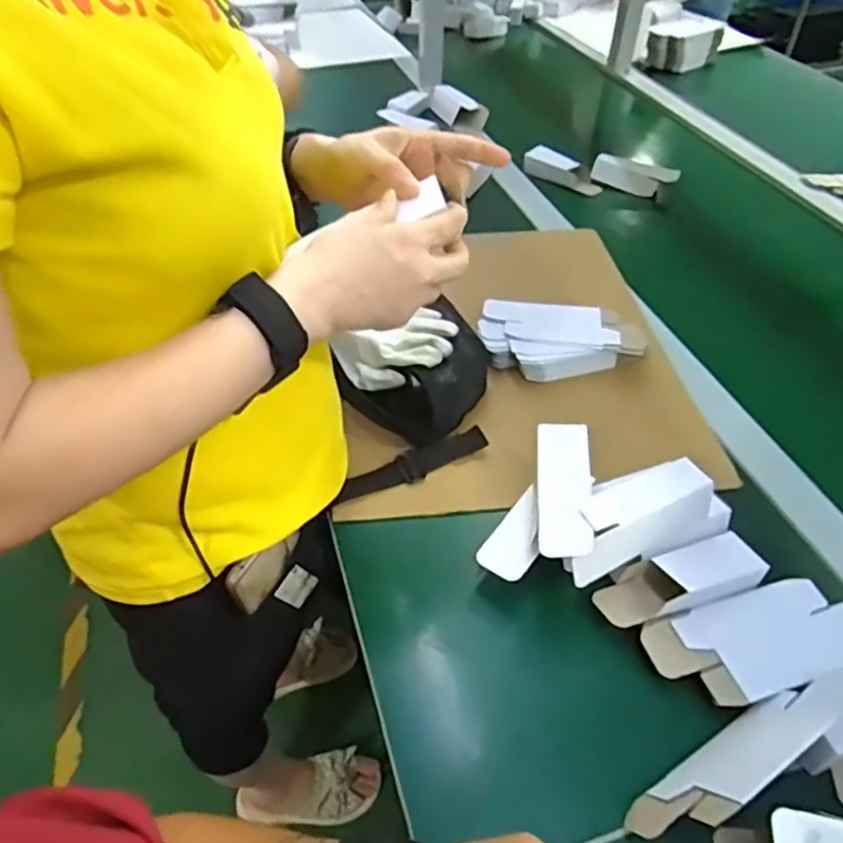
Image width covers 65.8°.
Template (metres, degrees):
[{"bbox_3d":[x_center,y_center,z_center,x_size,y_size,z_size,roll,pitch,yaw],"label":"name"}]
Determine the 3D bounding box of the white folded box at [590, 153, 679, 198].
[{"bbox_3d":[0.348,-0.403,1.067,0.140,0.048,0.042,27,49,24],"label":"white folded box"}]

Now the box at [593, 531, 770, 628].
[{"bbox_3d":[0.207,0.124,0.521,0.136,0.031,0.046,-11,45,-13],"label":"box"}]

